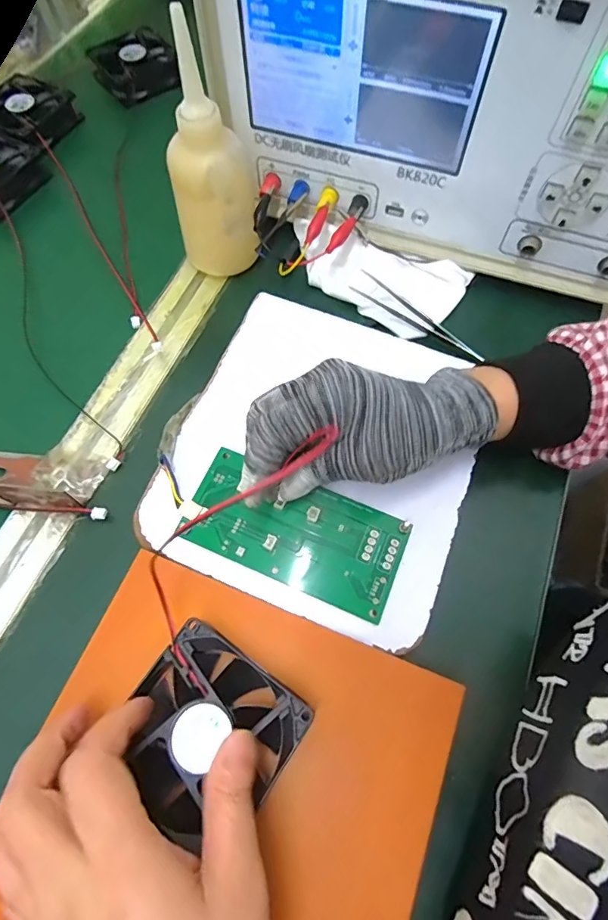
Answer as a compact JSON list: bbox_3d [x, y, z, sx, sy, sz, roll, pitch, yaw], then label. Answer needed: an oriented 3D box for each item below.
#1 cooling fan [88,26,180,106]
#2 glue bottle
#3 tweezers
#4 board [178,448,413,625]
[{"bbox_3d":[-0.179,-0.427,0.499,0.085,0.026,0.083,-33,68,-12],"label":"cooling fan"},{"bbox_3d":[-0.069,-0.214,0.337,0.063,0.147,0.064,-8,65,-1],"label":"glue bottle"},{"bbox_3d":[0.089,-0.112,0.361,0.117,0.011,0.017,35,71,16],"label":"tweezers"},{"bbox_3d":[-0.006,0.043,0.289,0.134,0.007,0.065,19,67,7],"label":"board"}]

